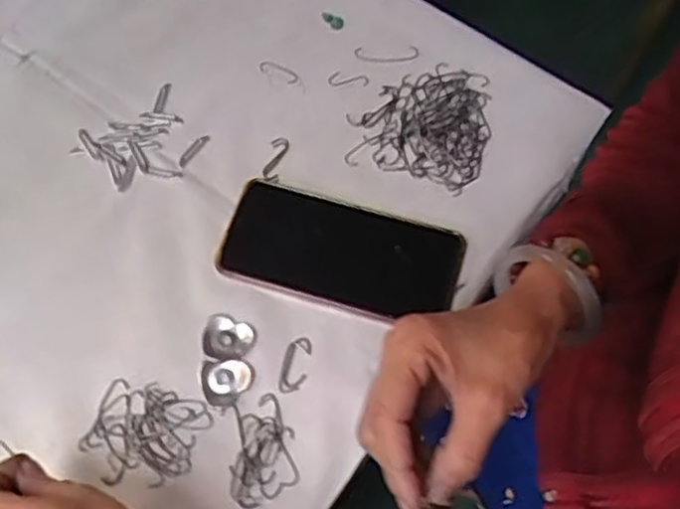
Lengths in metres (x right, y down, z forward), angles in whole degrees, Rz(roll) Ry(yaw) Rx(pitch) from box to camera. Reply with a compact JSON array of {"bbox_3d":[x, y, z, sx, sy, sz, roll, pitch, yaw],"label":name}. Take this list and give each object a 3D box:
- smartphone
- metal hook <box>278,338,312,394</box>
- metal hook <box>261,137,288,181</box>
[{"bbox_3d":[0.001,-0.001,0.513,0.167,0.012,0.084,16,70,6],"label":"smartphone"},{"bbox_3d":[-0.031,0.076,0.486,0.018,0.004,0.039,9,70,4],"label":"metal hook"},{"bbox_3d":[-0.050,-0.075,0.547,0.013,0.004,0.039,14,70,5],"label":"metal hook"}]

